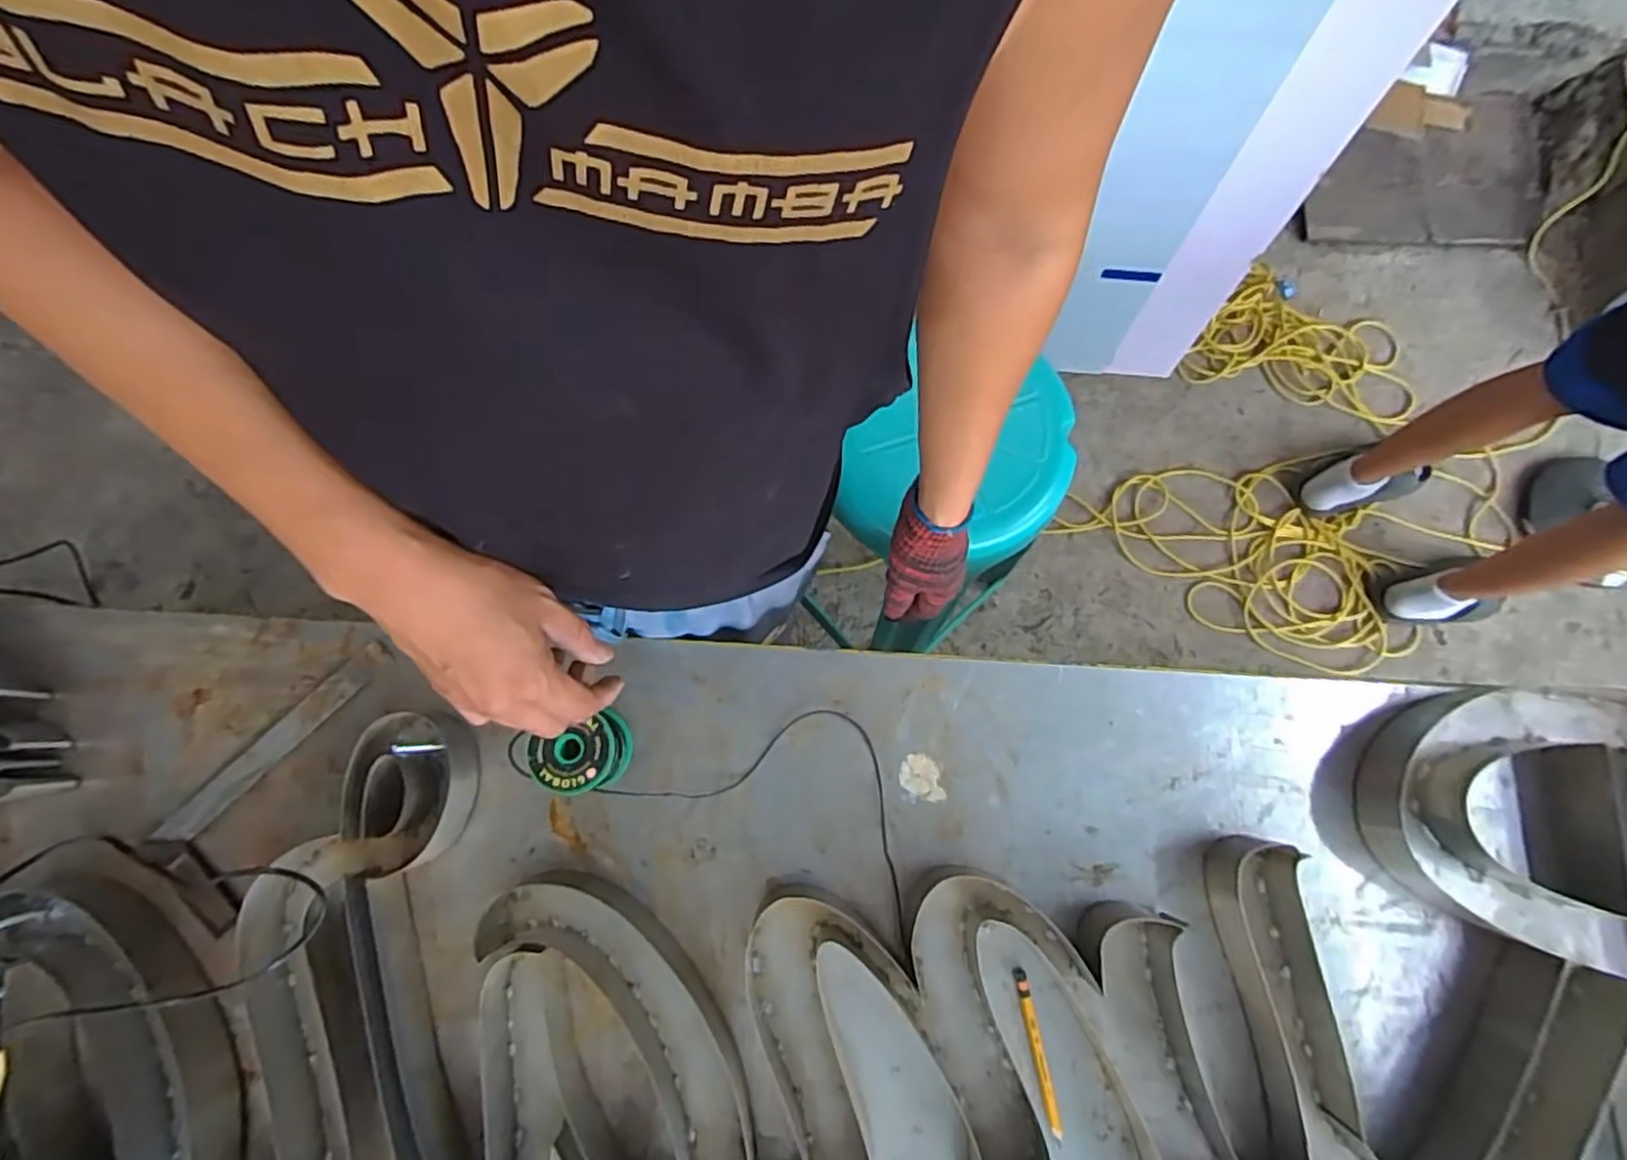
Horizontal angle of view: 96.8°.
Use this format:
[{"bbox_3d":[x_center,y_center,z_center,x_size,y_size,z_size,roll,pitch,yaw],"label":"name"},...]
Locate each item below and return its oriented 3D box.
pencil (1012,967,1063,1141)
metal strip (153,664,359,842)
[{"bbox_3d":[0.188,0.393,0.602,0.011,0.008,0.124,-11,78,-4],"label":"pencil"},{"bbox_3d":[-0.491,0.154,0.645,0.029,0.008,0.202,44,80,8],"label":"metal strip"}]

